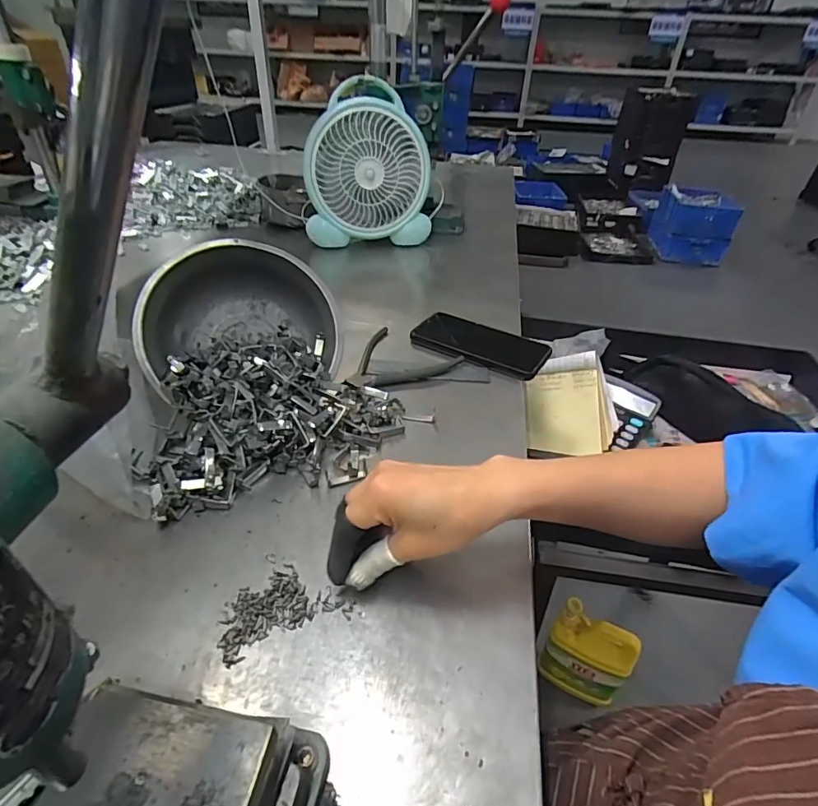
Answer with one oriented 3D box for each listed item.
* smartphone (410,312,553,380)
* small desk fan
[{"bbox_3d":[0.089,-0.075,0.585,0.160,0.013,0.080,22,44,24],"label":"smartphone"},{"bbox_3d":[-0.071,-0.394,0.821,0.217,0.235,0.084,-1,38,-5],"label":"small desk fan"}]

